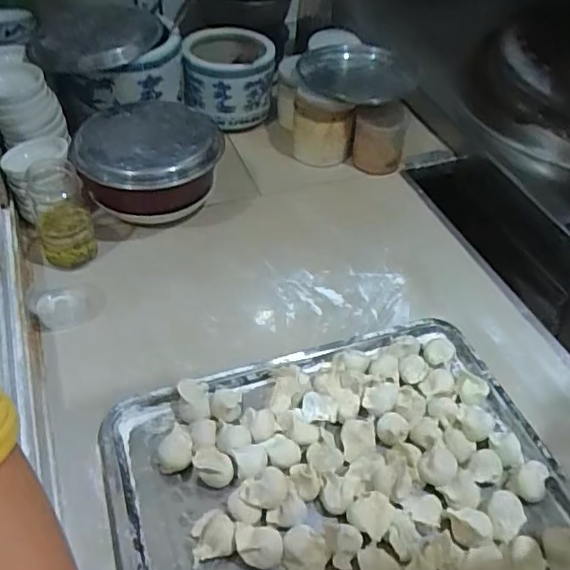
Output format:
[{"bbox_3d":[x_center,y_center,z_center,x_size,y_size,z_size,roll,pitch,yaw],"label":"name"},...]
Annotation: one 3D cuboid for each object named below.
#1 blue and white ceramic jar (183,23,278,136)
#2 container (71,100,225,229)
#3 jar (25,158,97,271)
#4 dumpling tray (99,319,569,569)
[{"bbox_3d":[-0.096,-0.346,0.986,0.144,0.134,0.139,3,45,-3],"label":"blue and white ceramic jar"},{"bbox_3d":[-0.190,-0.161,0.822,0.185,0.125,0.183,3,45,-3],"label":"container"},{"bbox_3d":[-0.286,-0.090,0.752,0.065,0.129,0.069,-13,48,-18],"label":"jar"},{"bbox_3d":[0.058,0.194,0.566,0.426,0.033,0.323,-11,47,-16],"label":"dumpling tray"}]

